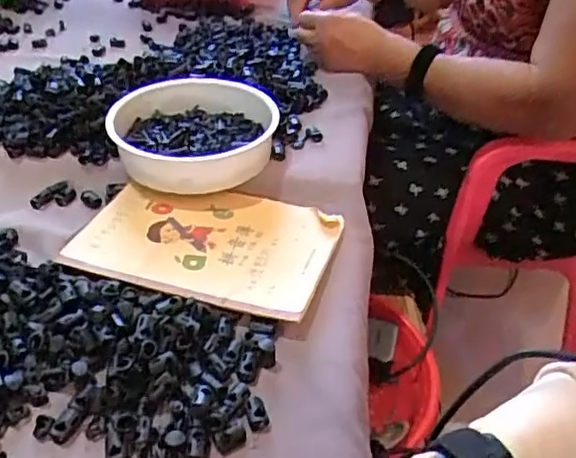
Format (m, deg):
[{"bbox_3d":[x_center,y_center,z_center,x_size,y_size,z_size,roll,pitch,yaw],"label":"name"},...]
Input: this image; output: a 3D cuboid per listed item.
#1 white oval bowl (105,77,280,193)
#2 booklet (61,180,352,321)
[{"bbox_3d":[-0.097,-0.100,0.616,0.161,0.048,0.176,-16,44,-20],"label":"white oval bowl"},{"bbox_3d":[-0.068,0.008,0.525,0.207,0.008,0.144,13,41,12],"label":"booklet"}]

